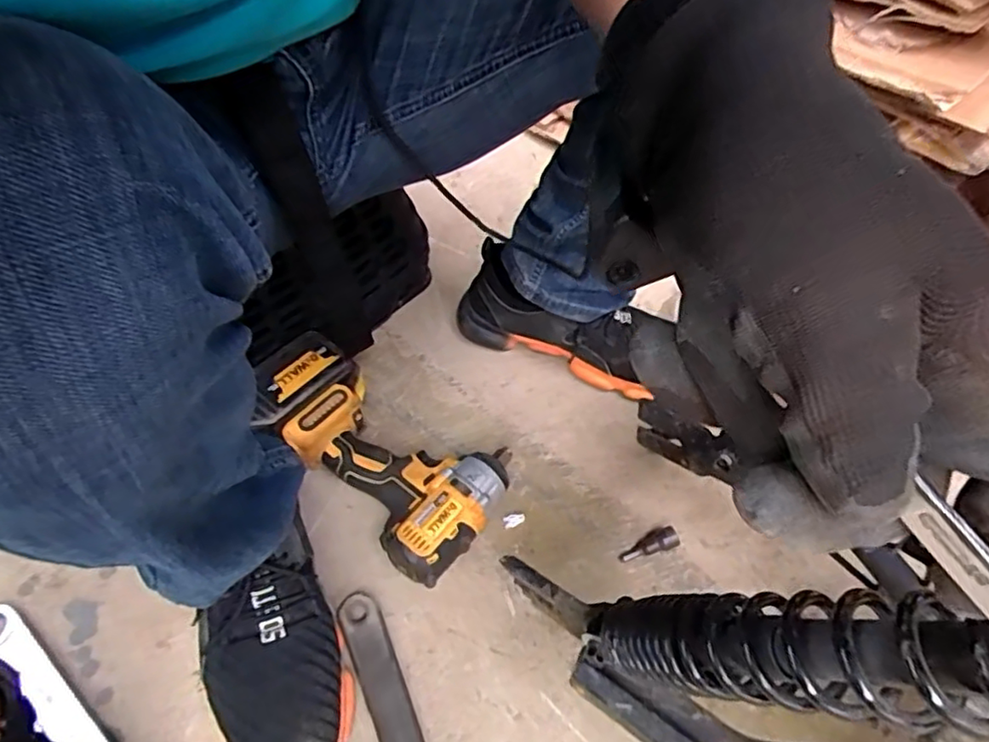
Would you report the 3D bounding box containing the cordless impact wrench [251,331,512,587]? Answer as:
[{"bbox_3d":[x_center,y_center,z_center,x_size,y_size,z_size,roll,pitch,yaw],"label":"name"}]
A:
[{"bbox_3d":[-0.112,0.072,0.586,0.258,0.083,0.137,33,58,22],"label":"cordless impact wrench"}]

